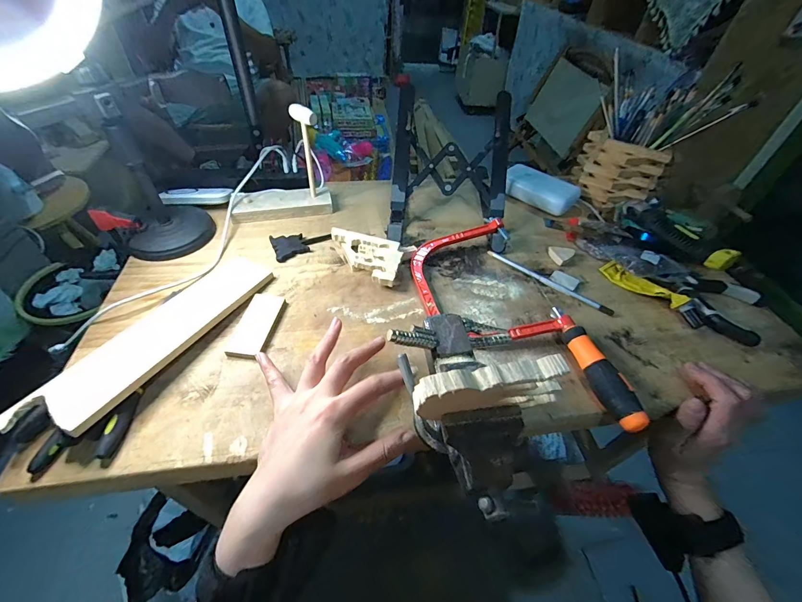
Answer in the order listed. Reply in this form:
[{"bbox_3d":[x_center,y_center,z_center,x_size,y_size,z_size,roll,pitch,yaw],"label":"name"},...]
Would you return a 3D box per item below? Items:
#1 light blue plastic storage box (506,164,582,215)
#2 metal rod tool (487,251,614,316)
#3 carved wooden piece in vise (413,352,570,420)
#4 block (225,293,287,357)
[{"bbox_3d":[0.226,-0.182,0.571,0.117,0.034,0.064,32,53,23],"label":"light blue plastic storage box"},{"bbox_3d":[0.189,-0.026,0.451,0.168,0.007,0.010,34,54,25],"label":"metal rod tool"},{"bbox_3d":[0.053,0.052,0.208,0.088,0.044,0.018,-6,48,-9],"label":"carved wooden piece in vise"},{"bbox_3d":[-0.156,0.026,0.377,0.037,0.006,0.080,7,48,3],"label":"block"}]

